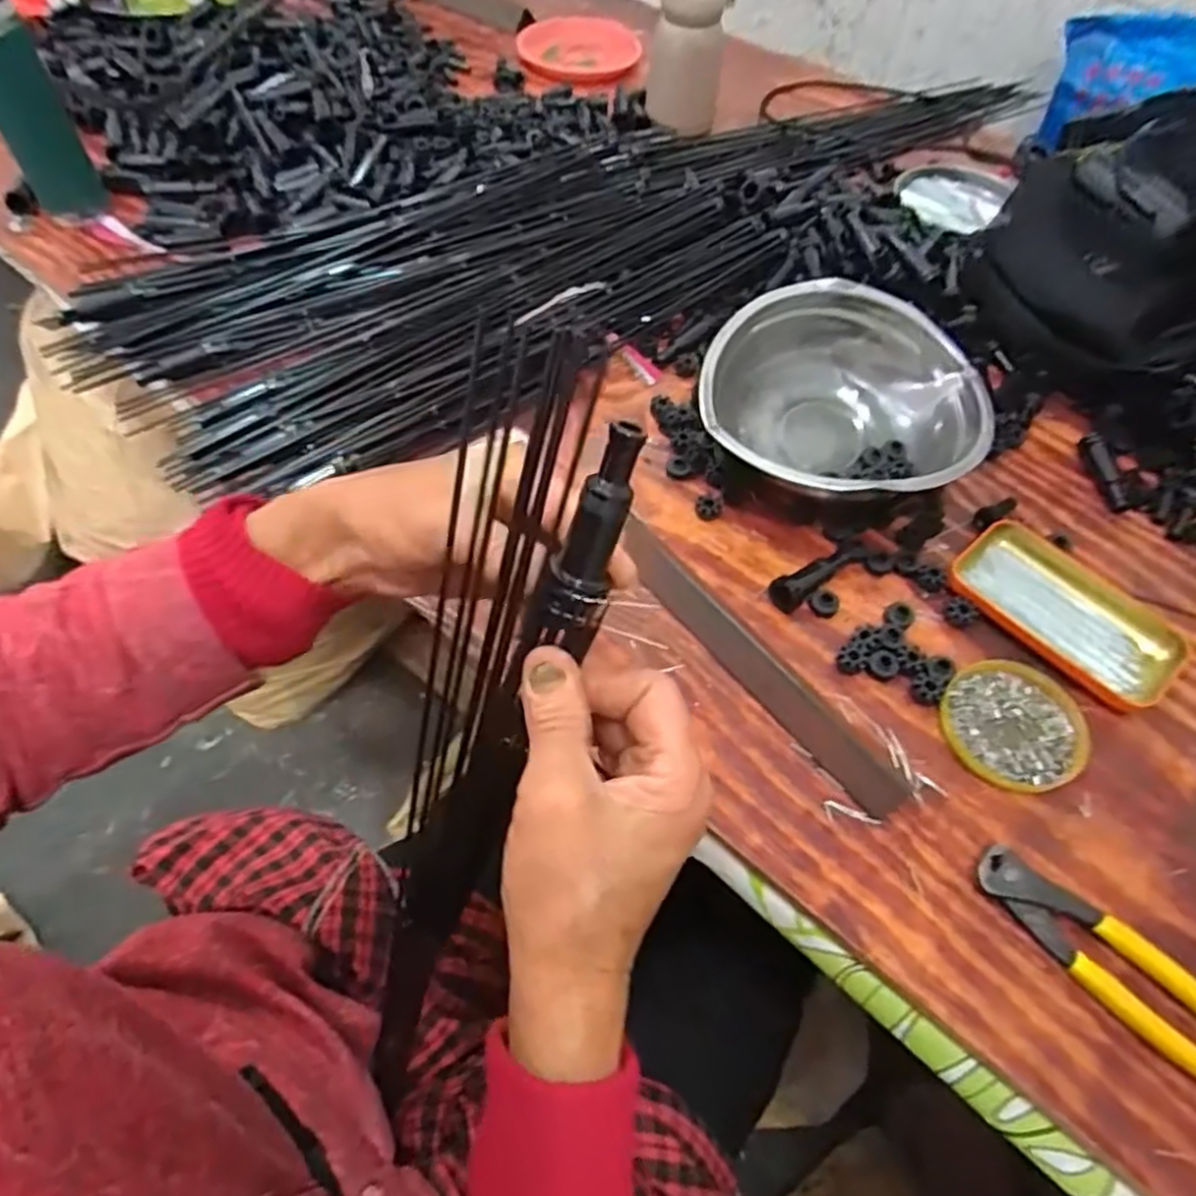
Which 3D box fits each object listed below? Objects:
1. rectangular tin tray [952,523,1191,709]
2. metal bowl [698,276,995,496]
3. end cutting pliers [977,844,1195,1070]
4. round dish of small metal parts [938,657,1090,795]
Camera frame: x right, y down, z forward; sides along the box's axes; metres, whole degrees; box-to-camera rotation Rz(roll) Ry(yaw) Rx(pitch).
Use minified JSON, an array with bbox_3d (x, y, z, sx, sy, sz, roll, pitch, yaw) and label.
[{"bbox_3d":[0.316,0.009,0.510,0.079,0.017,0.144,-38,65,-26],"label":"rectangular tin tray"},{"bbox_3d":[0.179,-0.136,0.556,0.190,0.084,0.183,2,55,-3],"label":"metal bowl"},{"bbox_3d":[0.274,0.194,0.389,0.163,0.014,0.039,37,61,20],"label":"end cutting pliers"},{"bbox_3d":[0.262,0.077,0.468,0.091,0.006,0.080,-20,59,-17],"label":"round dish of small metal parts"}]

